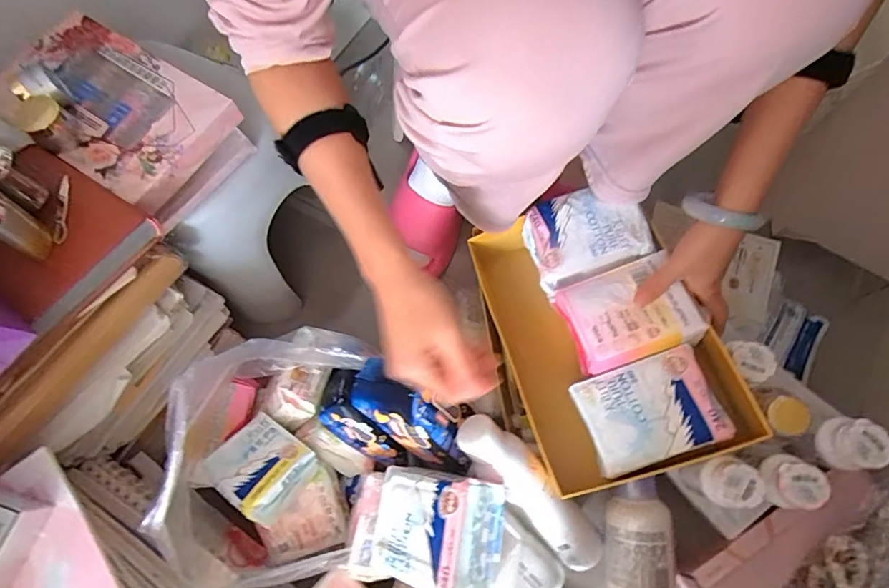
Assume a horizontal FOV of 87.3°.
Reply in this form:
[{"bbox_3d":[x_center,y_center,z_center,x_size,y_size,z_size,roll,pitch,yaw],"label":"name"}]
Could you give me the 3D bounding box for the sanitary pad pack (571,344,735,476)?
[{"bbox_3d":[0.202,0.117,0.468,0.125,0.030,0.095,-23,64,9],"label":"sanitary pad pack"}]

